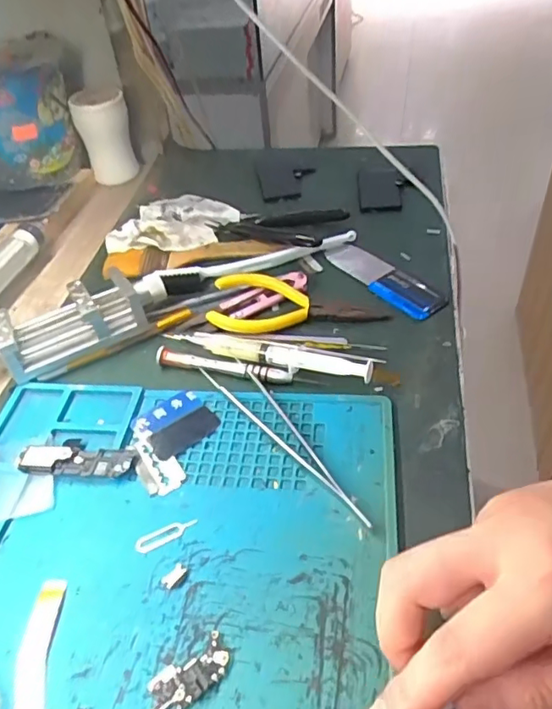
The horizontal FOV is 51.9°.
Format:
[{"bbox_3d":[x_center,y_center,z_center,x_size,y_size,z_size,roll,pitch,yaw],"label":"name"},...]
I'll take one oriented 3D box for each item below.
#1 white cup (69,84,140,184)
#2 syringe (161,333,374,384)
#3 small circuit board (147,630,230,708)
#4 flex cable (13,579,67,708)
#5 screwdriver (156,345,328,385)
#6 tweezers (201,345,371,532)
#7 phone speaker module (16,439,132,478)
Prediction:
[{"bbox_3d":[-0.180,-0.233,0.598,0.055,0.083,0.061,-16,44,-11],"label":"white cup"},{"bbox_3d":[-0.009,-0.004,0.378,0.149,0.013,0.017,12,46,17],"label":"syringe"},{"bbox_3d":[-0.040,0.140,0.243,0.044,0.005,0.018,-29,48,-23],"label":"small circuit board"},{"bbox_3d":[-0.106,0.148,0.244,0.017,0.004,0.100,-8,43,-3],"label":"flex cable"},{"bbox_3d":[-0.025,0.009,0.372,0.114,0.008,0.014,8,45,14],"label":"screwdriver"},{"bbox_3d":[0.003,0.043,0.333,0.026,0.011,0.151,-27,48,-22],"label":"tweezers"},{"bbox_3d":[-0.116,0.059,0.332,0.066,0.005,0.027,0,44,6],"label":"phone speaker module"}]

